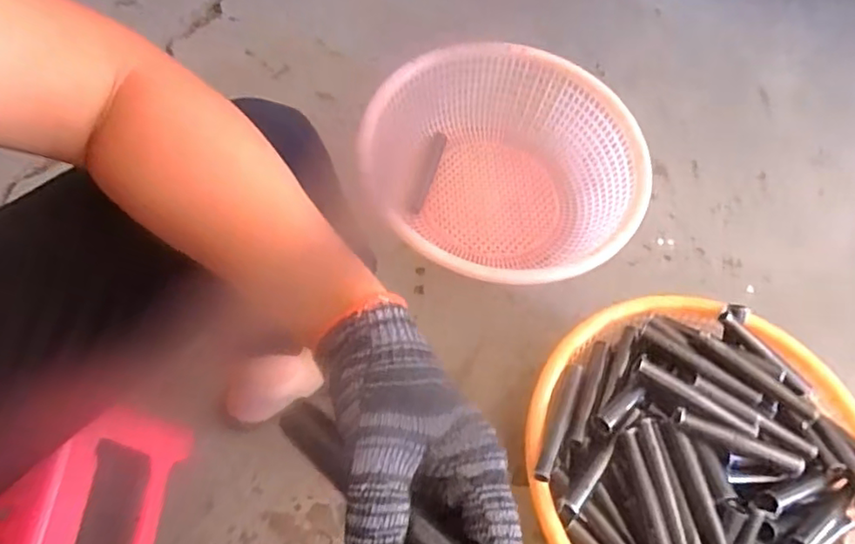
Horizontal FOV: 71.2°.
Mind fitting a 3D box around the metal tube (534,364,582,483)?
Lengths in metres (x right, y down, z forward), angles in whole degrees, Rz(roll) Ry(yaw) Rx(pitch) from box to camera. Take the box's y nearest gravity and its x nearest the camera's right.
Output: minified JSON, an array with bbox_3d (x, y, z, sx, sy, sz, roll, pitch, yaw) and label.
[{"bbox_3d":[0.148,0.166,0.679,0.025,0.021,0.153,24,45,8],"label":"metal tube"}]

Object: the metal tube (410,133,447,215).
[{"bbox_3d":[0.003,-0.156,0.957,0.018,0.022,0.152,16,63,4],"label":"metal tube"}]

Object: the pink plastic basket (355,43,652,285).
[{"bbox_3d":[0.115,-0.156,0.907,0.378,0.123,0.404,2,63,-3],"label":"pink plastic basket"}]

